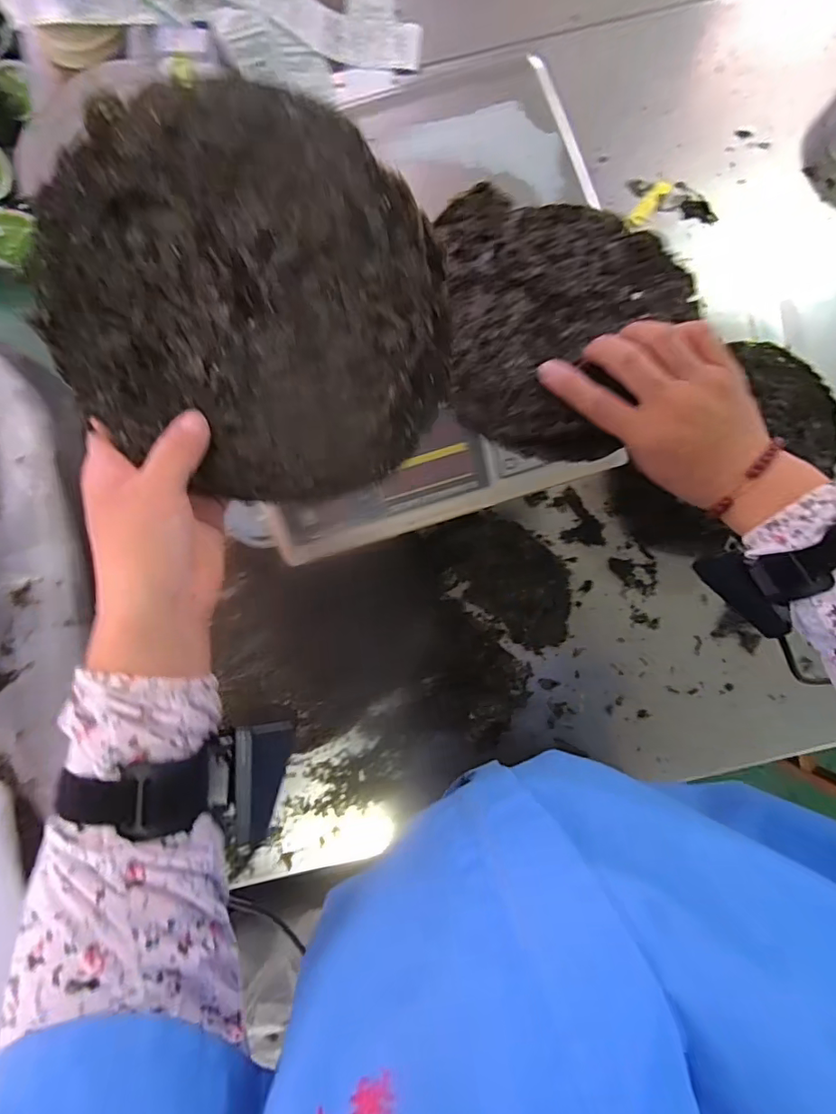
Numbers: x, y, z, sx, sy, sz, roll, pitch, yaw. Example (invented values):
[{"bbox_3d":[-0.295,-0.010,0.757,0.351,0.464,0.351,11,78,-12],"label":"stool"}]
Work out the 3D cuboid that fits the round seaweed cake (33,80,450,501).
[{"bbox_3d":[-0.086,-0.130,0.276,0.198,0.023,0.189,2,103,-1],"label":"round seaweed cake"}]

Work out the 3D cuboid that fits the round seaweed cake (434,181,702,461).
[{"bbox_3d":[0.108,-0.169,0.370,0.171,0.030,0.204,-5,85,0],"label":"round seaweed cake"}]

